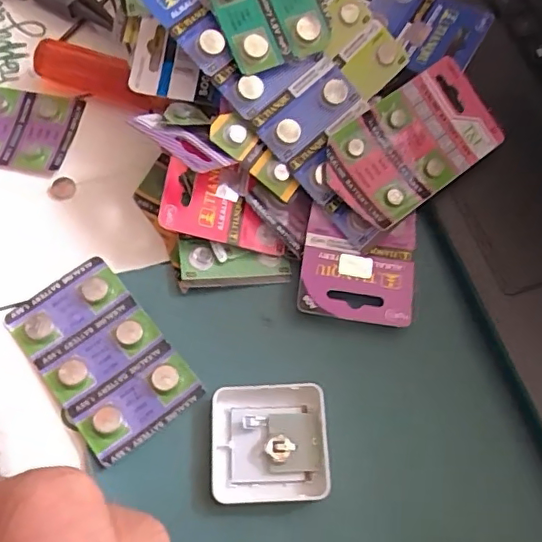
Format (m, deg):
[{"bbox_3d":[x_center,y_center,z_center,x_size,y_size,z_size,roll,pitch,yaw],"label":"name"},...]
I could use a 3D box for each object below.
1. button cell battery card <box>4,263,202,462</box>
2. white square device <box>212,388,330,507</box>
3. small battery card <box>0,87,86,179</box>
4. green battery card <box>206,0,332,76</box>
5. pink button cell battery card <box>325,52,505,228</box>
[{"bbox_3d":[-0.072,0.036,0.247,0.050,0.007,0.081,-37,71,-18],"label":"button cell battery card"},{"bbox_3d":[-0.001,0.069,0.231,0.046,0.012,0.045,0,65,-3],"label":"white square device"},{"bbox_3d":[-0.133,-0.073,0.299,0.059,0.007,0.050,9,65,2],"label":"small battery card"},{"bbox_3d":[0.000,-0.120,0.259,0.050,0.009,0.052,-25,88,-10],"label":"green battery card"},{"bbox_3d":[0.066,-0.060,0.268,0.088,0.007,0.050,-37,91,-17],"label":"pink button cell battery card"}]

